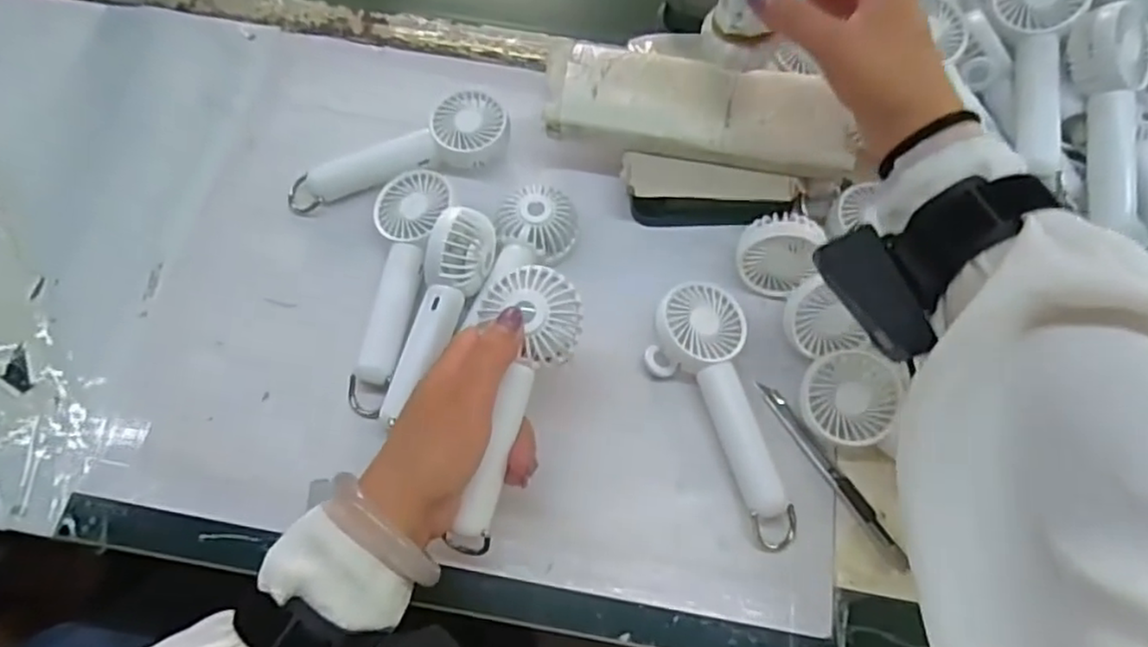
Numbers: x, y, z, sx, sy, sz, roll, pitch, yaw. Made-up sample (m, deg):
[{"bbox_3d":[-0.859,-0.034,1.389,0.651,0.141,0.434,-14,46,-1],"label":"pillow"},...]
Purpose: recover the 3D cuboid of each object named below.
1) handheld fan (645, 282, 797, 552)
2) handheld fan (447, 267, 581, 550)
[{"bbox_3d":[0.094,0.055,0.427,0.062,0.027,0.164,-14,74,-12],"label":"handheld fan"},{"bbox_3d":[-0.035,0.047,0.369,0.047,0.030,0.157,14,86,11],"label":"handheld fan"}]

